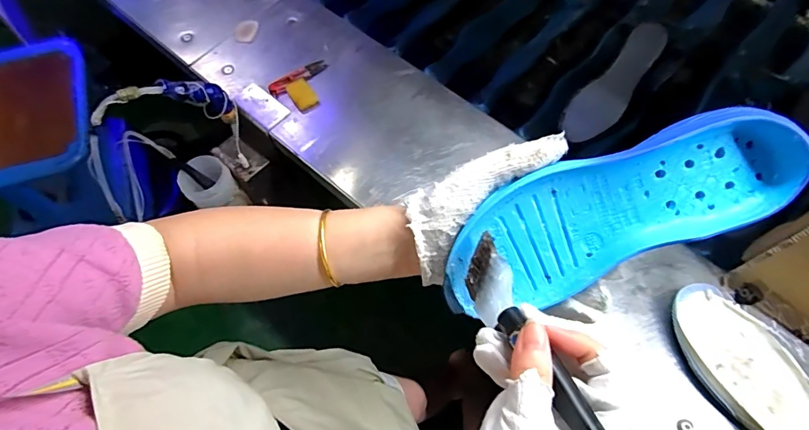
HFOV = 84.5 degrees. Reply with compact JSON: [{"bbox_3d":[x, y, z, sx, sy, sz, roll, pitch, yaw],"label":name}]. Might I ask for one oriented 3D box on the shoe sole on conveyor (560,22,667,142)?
[{"bbox_3d":[0.330,-0.204,0.699,0.068,0.018,0.202,41,102,18],"label":"shoe sole on conveyor"}]

